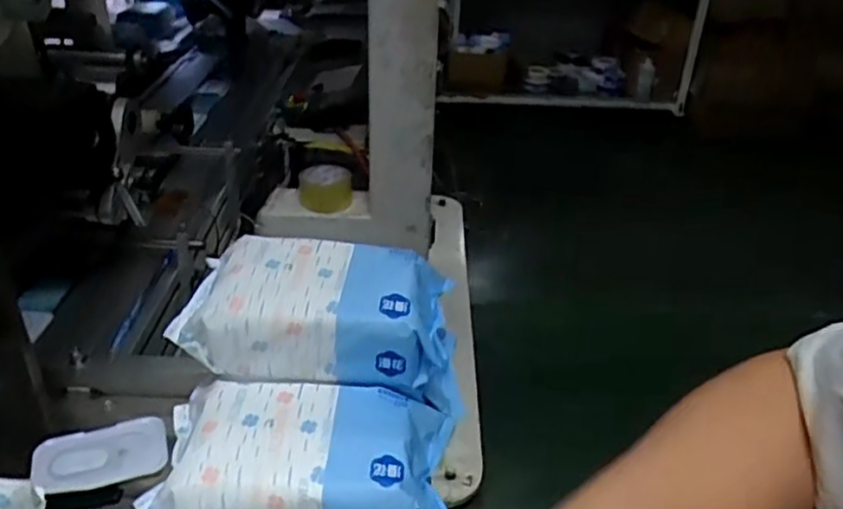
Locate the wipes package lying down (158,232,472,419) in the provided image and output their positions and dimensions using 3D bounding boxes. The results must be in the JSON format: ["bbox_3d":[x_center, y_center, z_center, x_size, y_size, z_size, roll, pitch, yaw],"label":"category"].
[{"bbox_3d":[-0.069,0.047,0.508,0.198,0.089,0.105,4,32,2],"label":"wipes package lying down"}]

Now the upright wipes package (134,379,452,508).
[{"bbox_3d":[-0.075,0.134,0.454,0.187,0.058,0.103,3,32,0],"label":"upright wipes package"}]

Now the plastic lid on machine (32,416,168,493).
[{"bbox_3d":[-0.256,0.160,0.555,0.097,0.006,0.063,-10,34,-20],"label":"plastic lid on machine"}]

